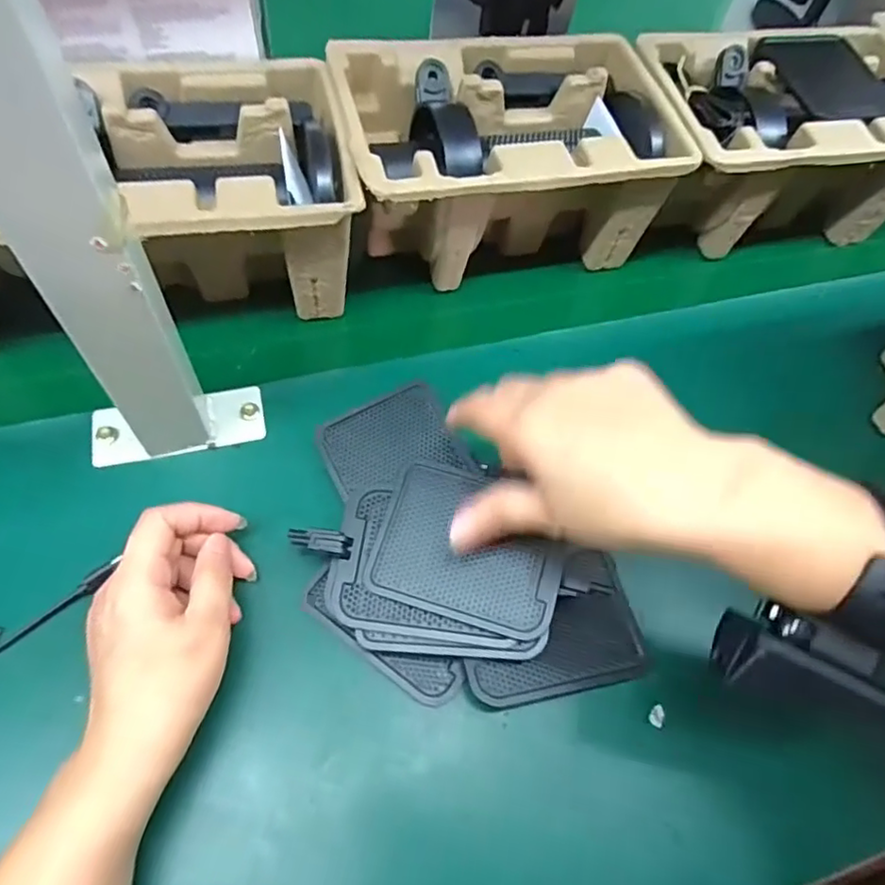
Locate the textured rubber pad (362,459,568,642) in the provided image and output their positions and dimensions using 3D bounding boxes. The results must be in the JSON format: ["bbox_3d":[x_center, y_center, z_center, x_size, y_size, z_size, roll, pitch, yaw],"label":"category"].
[{"bbox_3d":[0.015,0.056,0.340,0.099,0.013,0.077,17,61,6],"label":"textured rubber pad"}]

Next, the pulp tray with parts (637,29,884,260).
[{"bbox_3d":[0.267,-0.238,0.507,0.223,0.110,0.142,-10,62,-9],"label":"pulp tray with parts"}]

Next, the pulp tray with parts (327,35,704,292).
[{"bbox_3d":[0.041,-0.199,0.457,0.236,0.105,0.146,-14,63,-12],"label":"pulp tray with parts"}]

